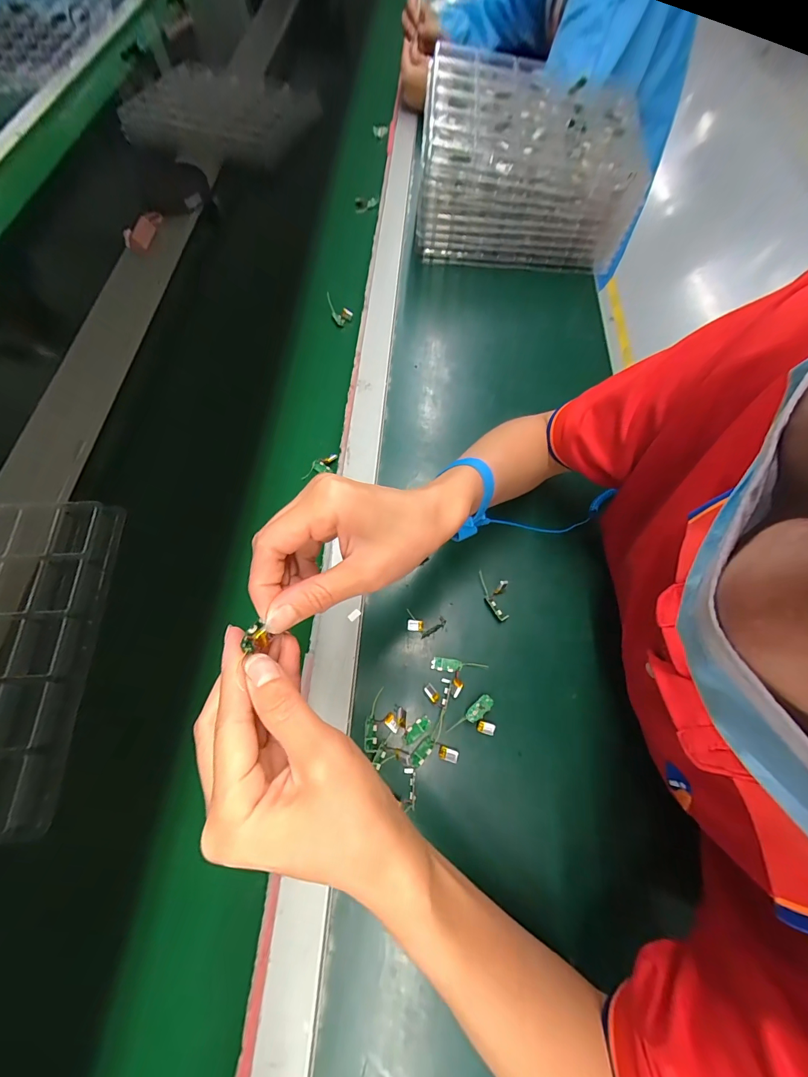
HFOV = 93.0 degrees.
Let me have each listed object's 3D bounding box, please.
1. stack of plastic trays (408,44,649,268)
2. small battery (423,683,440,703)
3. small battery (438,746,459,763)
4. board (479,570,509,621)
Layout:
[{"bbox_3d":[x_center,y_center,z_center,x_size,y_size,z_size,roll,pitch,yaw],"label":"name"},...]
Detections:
[{"bbox_3d":[0.186,-0.567,0.587,0.303,0.151,0.253,7,67,3],"label":"stack of plastic trays"},{"bbox_3d":[0.026,0.140,0.348,0.009,0.004,0.017,-35,72,-14],"label":"small battery"},{"bbox_3d":[0.038,0.186,0.329,0.016,0.004,0.011,15,68,6],"label":"small battery"},{"bbox_3d":[0.093,0.055,0.382,0.026,0.013,0.051,-9,67,-4],"label":"board"}]

